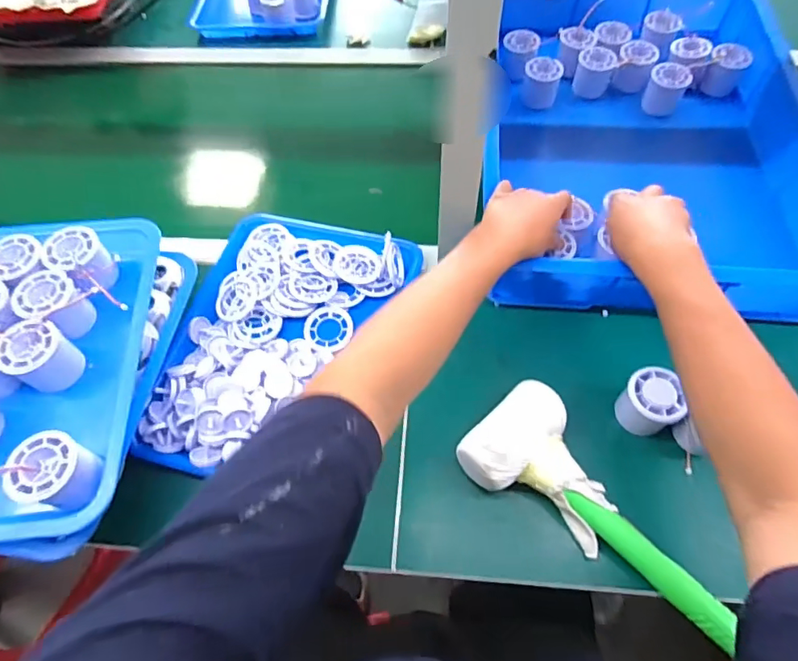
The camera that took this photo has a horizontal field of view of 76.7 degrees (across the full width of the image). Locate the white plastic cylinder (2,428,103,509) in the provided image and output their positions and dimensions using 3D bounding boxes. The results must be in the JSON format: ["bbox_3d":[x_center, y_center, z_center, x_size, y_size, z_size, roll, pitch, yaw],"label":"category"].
[{"bbox_3d":[-0.286,0.120,0.423,0.057,0.048,0.055,25,63,16],"label":"white plastic cylinder"}]

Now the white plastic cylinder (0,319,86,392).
[{"bbox_3d":[-0.340,0.027,0.485,0.055,0.056,0.056,34,66,21],"label":"white plastic cylinder"}]

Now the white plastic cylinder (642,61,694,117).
[{"bbox_3d":[0.405,-0.366,0.764,0.056,0.058,0.050,25,63,16],"label":"white plastic cylinder"}]

